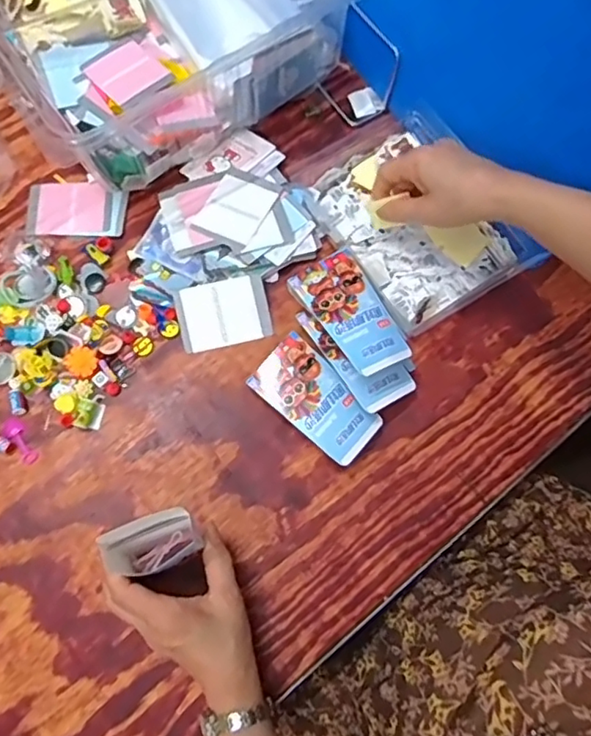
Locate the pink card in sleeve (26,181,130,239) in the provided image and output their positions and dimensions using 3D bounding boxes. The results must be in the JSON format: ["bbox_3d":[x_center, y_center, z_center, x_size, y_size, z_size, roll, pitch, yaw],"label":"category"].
[{"bbox_3d":[-0.231,-0.167,0.617,0.103,0.014,0.066,1,74,3],"label":"pink card in sleeve"}]

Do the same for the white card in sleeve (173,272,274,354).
[{"bbox_3d":[-0.071,-0.055,0.582,0.088,0.004,0.065,-12,84,-4],"label":"white card in sleeve"}]

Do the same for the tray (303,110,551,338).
[{"bbox_3d":[0.119,-0.147,0.593,0.168,0.050,0.198,-30,76,-10],"label":"tray"}]

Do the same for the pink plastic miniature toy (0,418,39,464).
[{"bbox_3d":[-0.256,0.067,0.546,0.019,0.004,0.048,-35,77,-11],"label":"pink plastic miniature toy"}]

